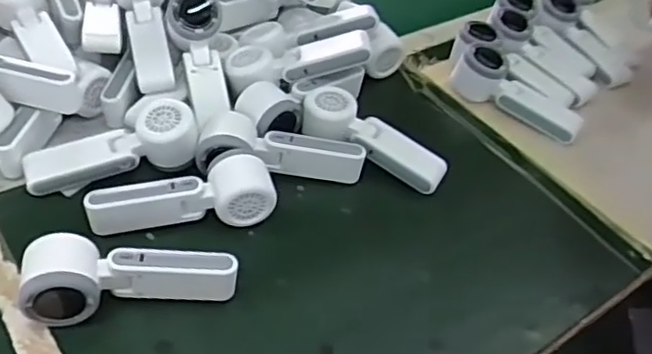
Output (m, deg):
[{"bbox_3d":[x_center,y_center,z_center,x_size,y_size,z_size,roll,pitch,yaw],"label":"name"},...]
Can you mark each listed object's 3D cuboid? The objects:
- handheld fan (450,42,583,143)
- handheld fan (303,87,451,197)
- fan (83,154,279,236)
[{"bbox_3d":[0.237,-0.103,0.772,0.163,0.061,0.053,32,48,23],"label":"handheld fan"},{"bbox_3d":[0.051,-0.039,0.687,0.165,0.056,0.049,24,45,16],"label":"handheld fan"},{"bbox_3d":[-0.135,0.019,0.597,0.169,0.051,0.058,-6,45,-14],"label":"fan"}]

